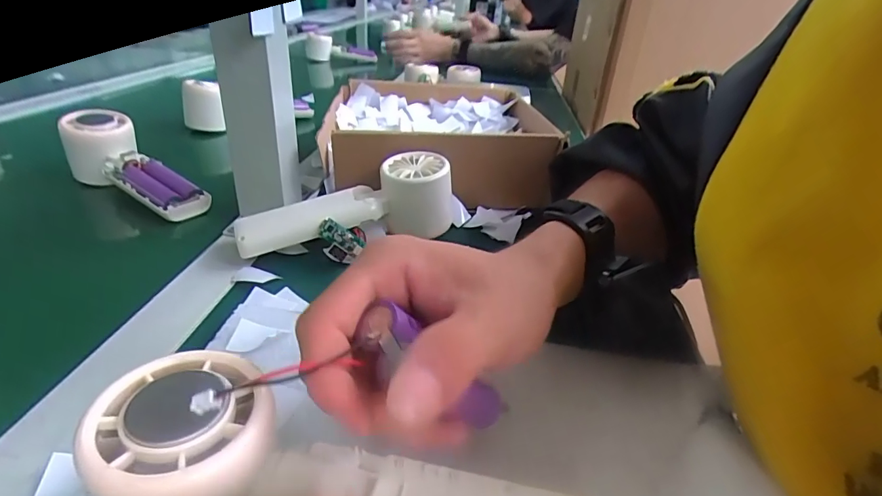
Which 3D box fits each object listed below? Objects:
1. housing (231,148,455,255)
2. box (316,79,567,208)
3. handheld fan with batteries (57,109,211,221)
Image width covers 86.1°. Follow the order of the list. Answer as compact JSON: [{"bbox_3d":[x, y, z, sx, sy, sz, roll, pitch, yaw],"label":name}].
[{"bbox_3d":[-0.063,-0.031,0.360,0.175,0.058,0.049,-12,35,-24],"label":"housing"},{"bbox_3d":[-0.009,-0.119,0.498,0.203,0.068,0.244,1,31,-5],"label":"box"},{"bbox_3d":[-0.271,-0.066,0.423,0.156,0.055,0.046,31,34,16],"label":"handheld fan with batteries"}]

